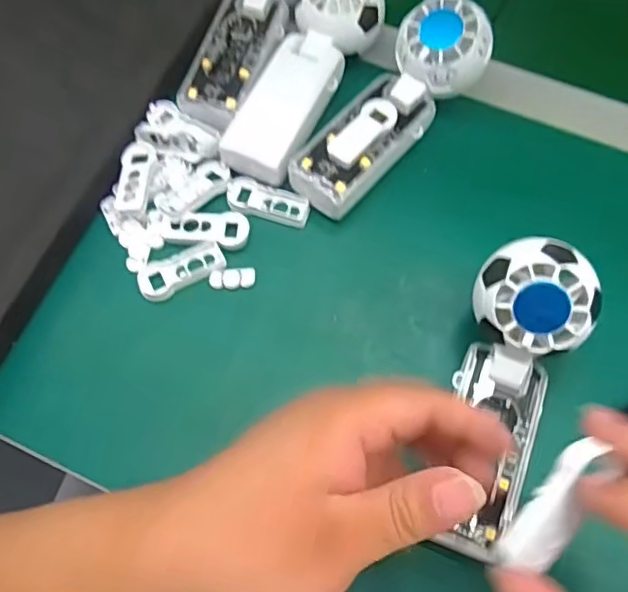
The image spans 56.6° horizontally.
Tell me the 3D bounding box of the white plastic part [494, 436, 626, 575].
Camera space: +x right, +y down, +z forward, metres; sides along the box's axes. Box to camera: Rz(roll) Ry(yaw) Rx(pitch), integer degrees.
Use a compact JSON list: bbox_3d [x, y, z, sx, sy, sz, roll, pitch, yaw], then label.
[{"bbox_3d":[0.087,0.077,0.211,0.017,0.006,0.054,31,94,12],"label":"white plastic part"}]

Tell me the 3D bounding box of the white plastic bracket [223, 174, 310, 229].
[{"bbox_3d":[-0.031,-0.063,0.393,0.057,0.005,0.027,18,67,7],"label":"white plastic bracket"}]

